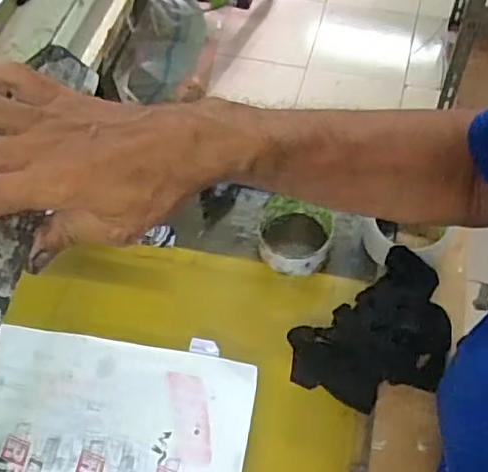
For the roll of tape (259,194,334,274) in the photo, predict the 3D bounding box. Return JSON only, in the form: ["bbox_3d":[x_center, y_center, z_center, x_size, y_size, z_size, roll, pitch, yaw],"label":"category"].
[{"bbox_3d":[0.055,0.002,0.647,0.081,0.045,0.081,17,63,11],"label":"roll of tape"}]

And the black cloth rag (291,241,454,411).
[{"bbox_3d":[0.130,0.102,0.578,0.165,0.044,0.119,-32,64,-15],"label":"black cloth rag"}]

